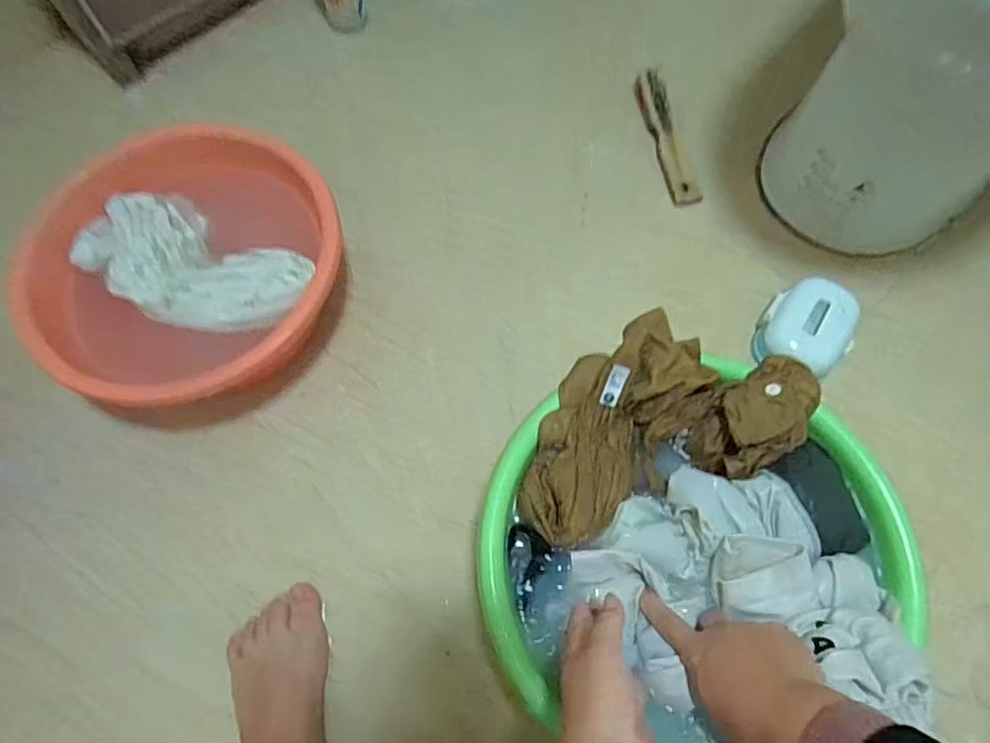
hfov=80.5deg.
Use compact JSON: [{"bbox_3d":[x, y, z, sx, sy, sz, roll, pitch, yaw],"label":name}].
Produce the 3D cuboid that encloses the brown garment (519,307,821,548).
[{"bbox_3d":[0.150,0.039,0.539,0.279,0.062,0.154,-19,69,-7],"label":"brown garment"}]

